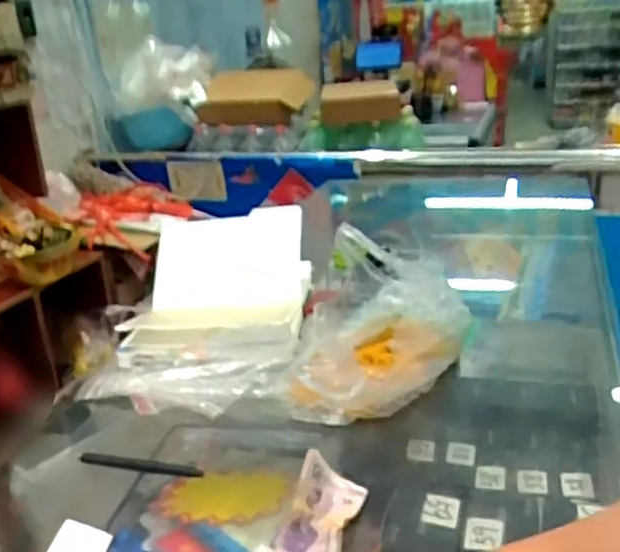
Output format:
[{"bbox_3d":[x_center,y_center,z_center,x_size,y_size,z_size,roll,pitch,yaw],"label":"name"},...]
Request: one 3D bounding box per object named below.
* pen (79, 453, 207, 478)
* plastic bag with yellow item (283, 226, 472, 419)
[{"bbox_3d":[-0.156,0.172,0.638,0.132,0.014,0.011,3,20,21],"label":"pen"},{"bbox_3d":[0.071,0.041,0.759,0.189,0.140,0.212,-2,19,7],"label":"plastic bag with yellow item"}]

